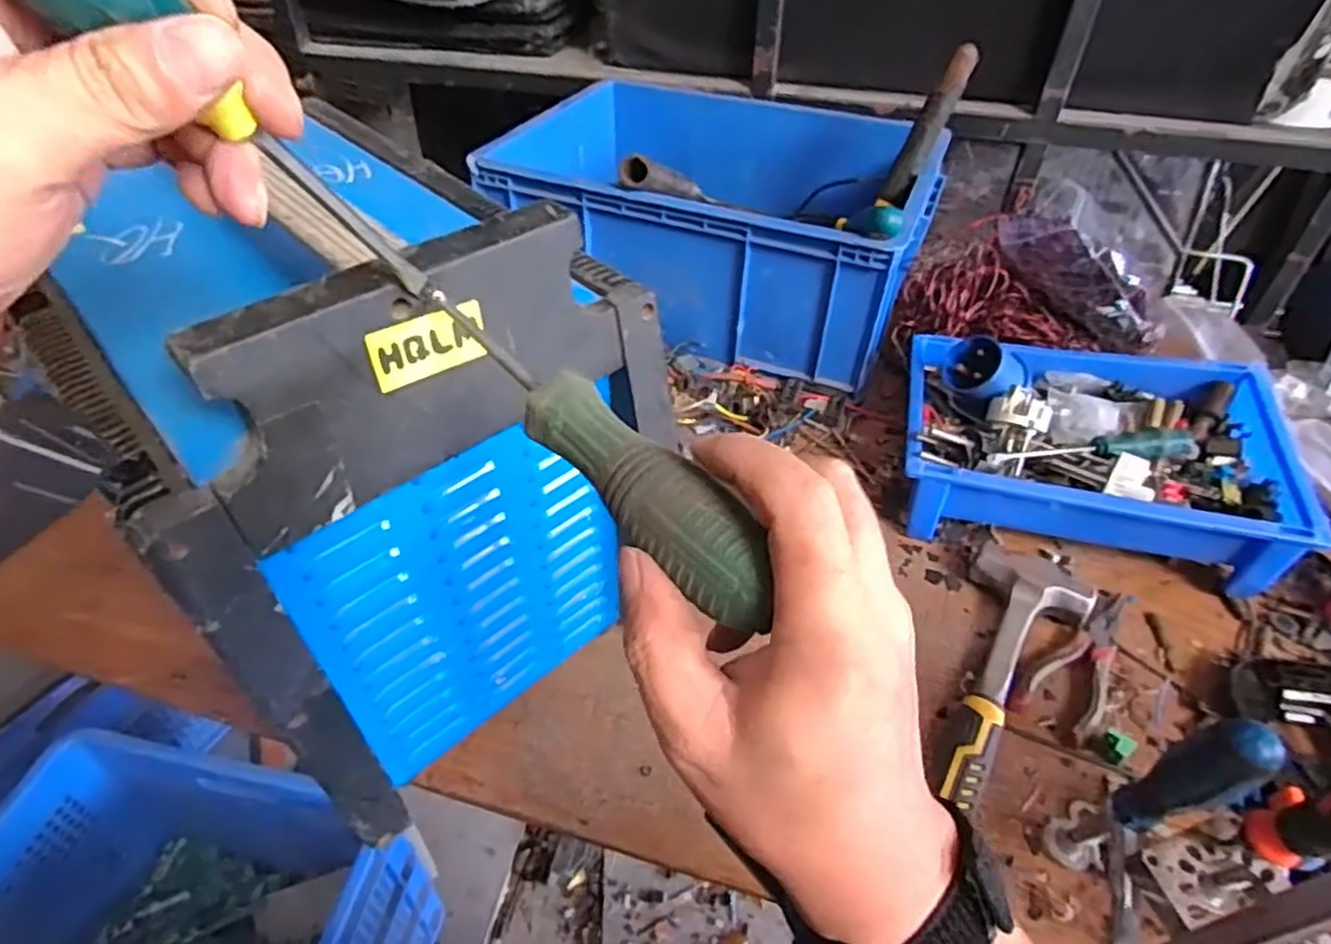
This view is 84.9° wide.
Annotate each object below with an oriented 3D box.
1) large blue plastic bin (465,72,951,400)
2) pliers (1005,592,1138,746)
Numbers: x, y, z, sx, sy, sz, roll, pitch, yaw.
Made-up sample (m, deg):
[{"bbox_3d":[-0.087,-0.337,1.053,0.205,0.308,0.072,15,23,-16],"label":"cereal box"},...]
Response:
[{"bbox_3d":[0.068,-0.306,0.868,0.462,0.158,0.342,19,46,17],"label":"large blue plastic bin"},{"bbox_3d":[0.327,0.144,0.558,0.152,0.019,0.052,-31,53,-31],"label":"pliers"}]

